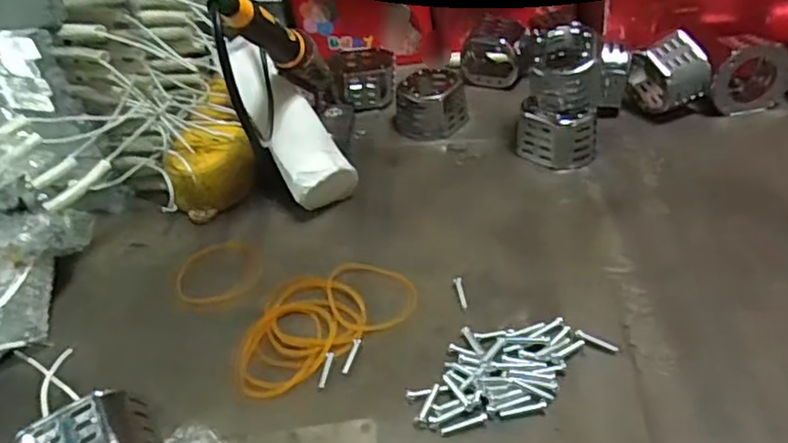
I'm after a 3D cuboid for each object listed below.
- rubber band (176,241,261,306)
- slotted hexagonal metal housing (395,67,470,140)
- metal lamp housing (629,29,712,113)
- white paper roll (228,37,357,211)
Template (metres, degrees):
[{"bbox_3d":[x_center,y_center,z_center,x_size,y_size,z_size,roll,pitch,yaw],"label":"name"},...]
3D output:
[{"bbox_3d":[-0.111,0.032,0.407,0.052,0.004,0.062,-18,40,-13],"label":"rubber band"},{"bbox_3d":[0.031,-0.100,0.531,0.058,0.029,0.063,-5,39,3],"label":"slotted hexagonal metal housing"},{"bbox_3d":[0.207,-0.110,0.487,0.033,0.055,0.052,-22,41,-17],"label":"metal lamp housing"},{"bbox_3d":[-0.080,-0.074,0.457,0.044,0.040,0.146,-26,67,-21],"label":"white paper roll"}]

